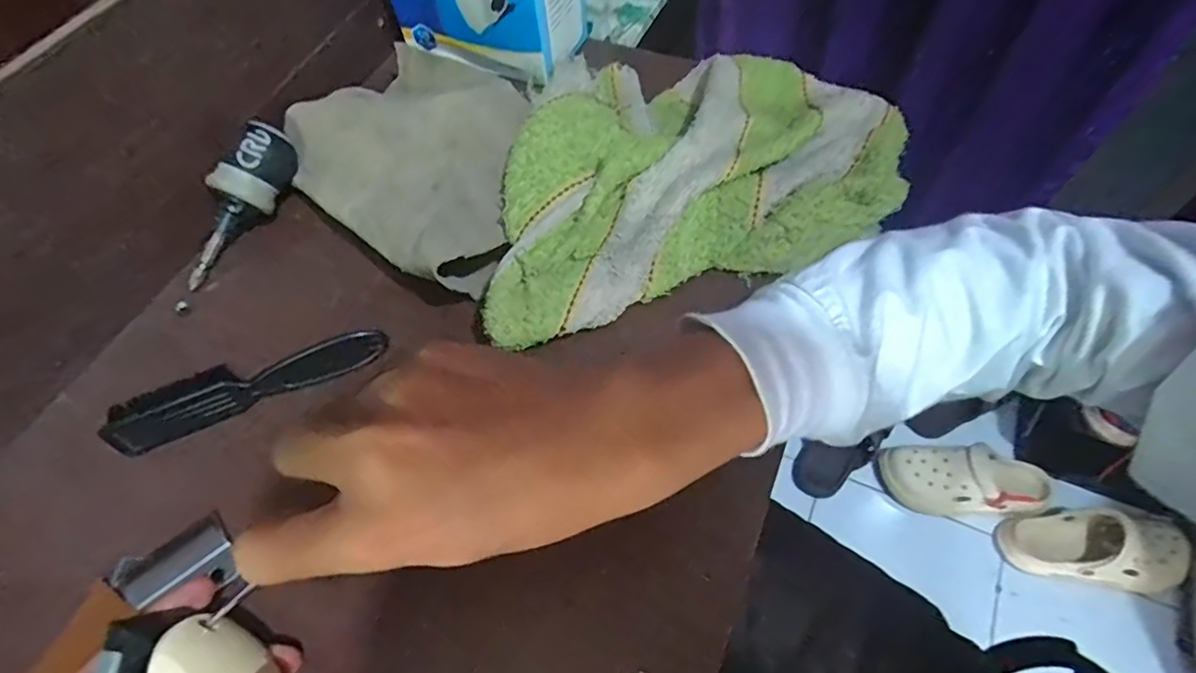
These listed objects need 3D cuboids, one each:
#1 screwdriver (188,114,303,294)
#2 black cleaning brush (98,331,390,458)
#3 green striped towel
[{"bbox_3d":[-0.224,-0.082,0.363,0.033,0.040,0.105,29,91,19],"label":"screwdriver"},{"bbox_3d":[-0.181,0.025,0.312,0.138,0.020,0.023,-21,60,-10],"label":"black cleaning brush"},{"bbox_3d":[0.055,-0.115,0.358,0.278,0.044,0.179,-18,59,-8],"label":"green striped towel"}]

